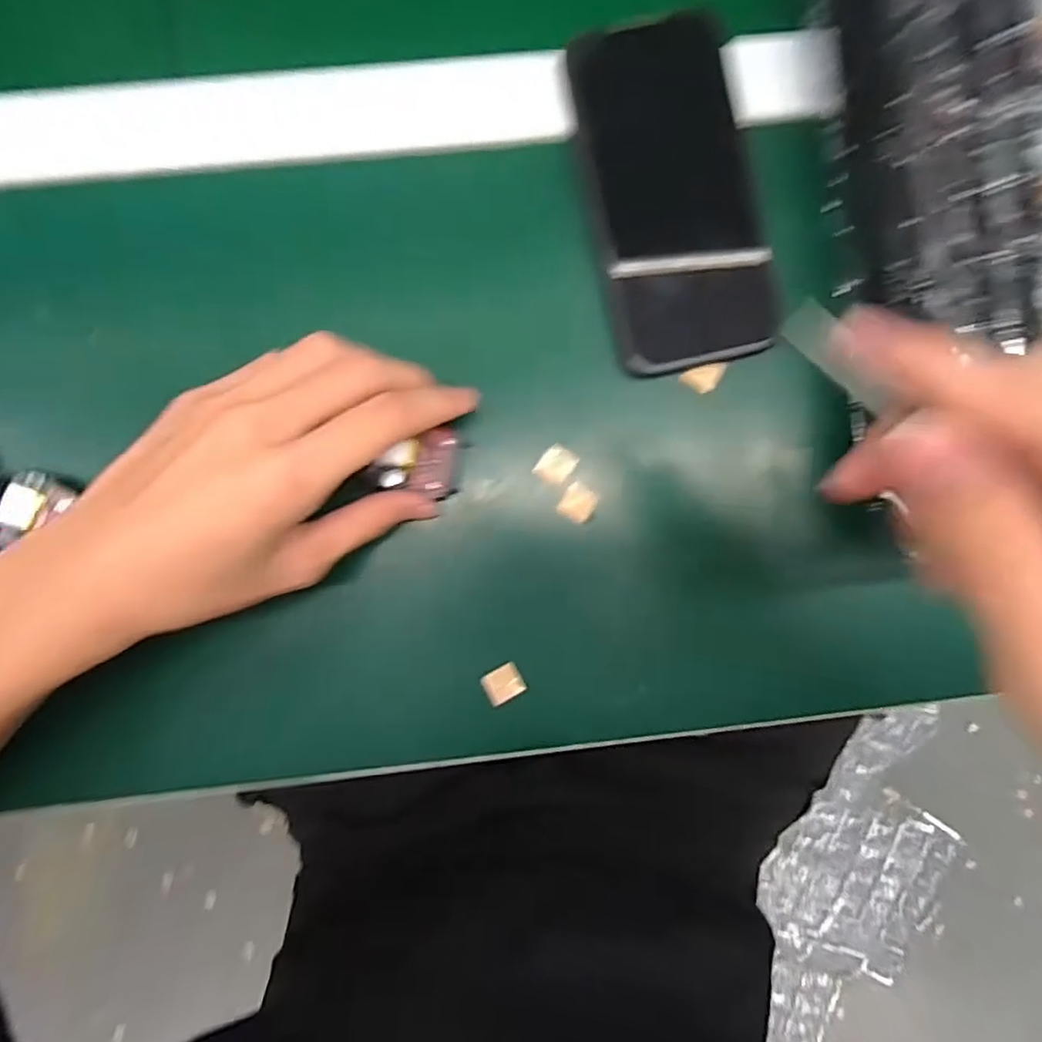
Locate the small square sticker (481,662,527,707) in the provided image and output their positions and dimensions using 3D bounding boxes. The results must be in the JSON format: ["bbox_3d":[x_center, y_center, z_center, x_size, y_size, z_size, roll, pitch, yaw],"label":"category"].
[{"bbox_3d":[-0.008,0.080,0.293,0.018,0.004,0.015,-27,90,-2],"label":"small square sticker"}]

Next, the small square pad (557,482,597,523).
[{"bbox_3d":[0.028,-0.009,0.297,0.016,0.004,0.017,31,88,-1],"label":"small square pad"}]

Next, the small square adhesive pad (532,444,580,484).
[{"bbox_3d":[0.017,-0.027,0.294,0.016,0.004,0.017,35,88,-1],"label":"small square adhesive pad"}]

